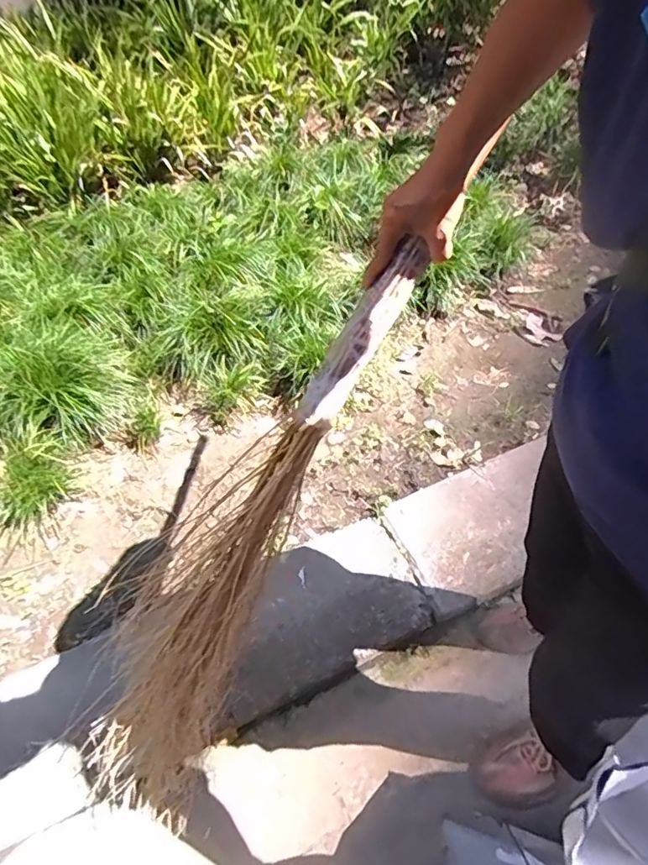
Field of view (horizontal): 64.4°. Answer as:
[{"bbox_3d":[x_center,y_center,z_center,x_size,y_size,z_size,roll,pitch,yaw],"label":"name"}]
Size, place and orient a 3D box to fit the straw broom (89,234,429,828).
[{"bbox_3d":[-0.143,0.197,0.770,0.104,1.017,0.224,38,19,31],"label":"straw broom"}]

